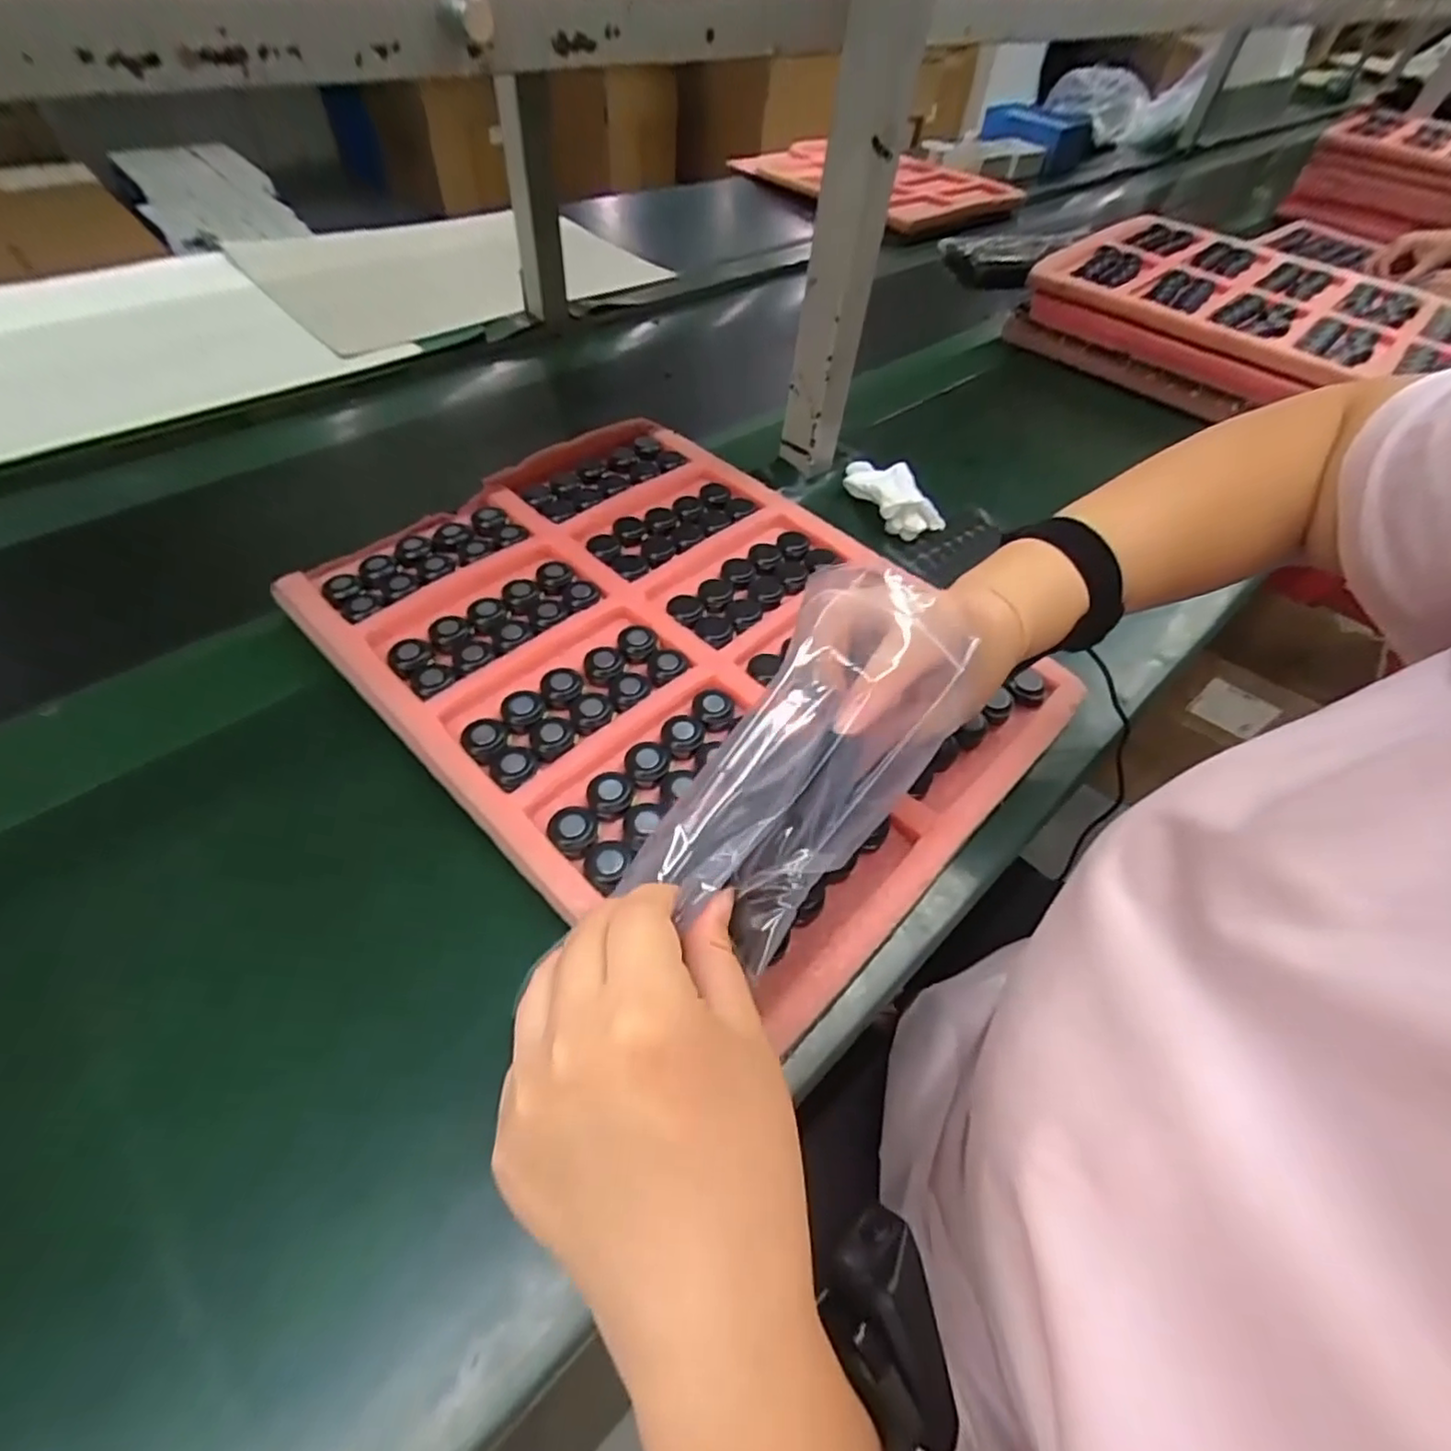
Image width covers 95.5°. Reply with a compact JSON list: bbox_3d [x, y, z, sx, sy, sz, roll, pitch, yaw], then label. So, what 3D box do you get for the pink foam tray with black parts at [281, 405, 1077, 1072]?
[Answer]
[{"bbox_3d":[-0.038,-0.060,0.491,0.494,0.032,0.370,39,59,23],"label":"pink foam tray with black parts"}]

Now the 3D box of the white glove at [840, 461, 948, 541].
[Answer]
[{"bbox_3d":[0.161,-0.223,0.639,0.058,0.034,0.116,-20,56,-18],"label":"white glove"}]

